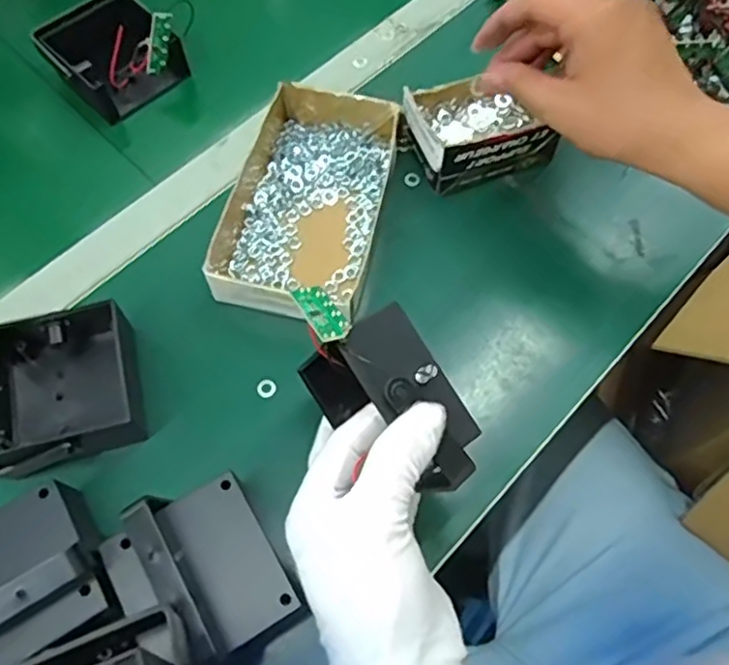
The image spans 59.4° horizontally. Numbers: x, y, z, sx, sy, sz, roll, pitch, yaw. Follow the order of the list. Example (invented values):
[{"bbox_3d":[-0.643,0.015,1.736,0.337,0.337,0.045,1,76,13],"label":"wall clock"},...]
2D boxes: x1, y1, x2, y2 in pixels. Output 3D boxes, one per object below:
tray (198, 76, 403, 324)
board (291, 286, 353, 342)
[{"bbox_3d":[-0.044,-0.096,0.470,0.113,0.040,0.183,12,64,6],"label":"tray"},{"bbox_3d":[-0.020,-0.010,0.309,0.016,0.005,0.045,-24,41,-11],"label":"board"}]

